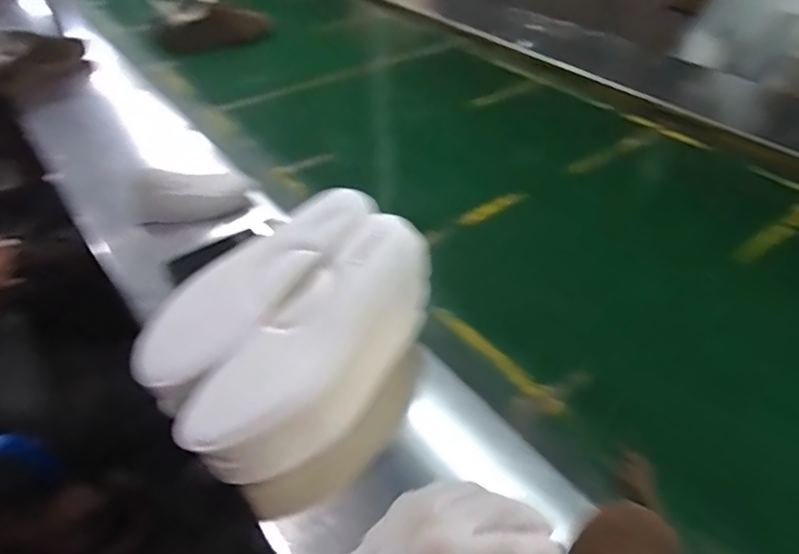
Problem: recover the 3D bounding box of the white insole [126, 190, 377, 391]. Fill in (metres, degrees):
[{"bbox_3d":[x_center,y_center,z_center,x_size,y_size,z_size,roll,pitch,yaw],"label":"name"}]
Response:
[{"bbox_3d":[-0.139,0.000,0.540,0.264,0.017,0.088,-41,54,-14],"label":"white insole"}]

